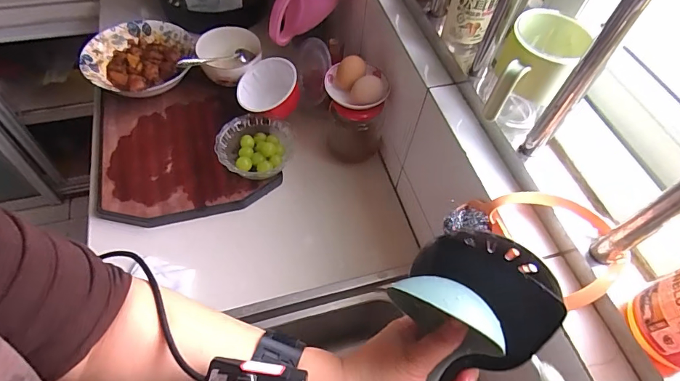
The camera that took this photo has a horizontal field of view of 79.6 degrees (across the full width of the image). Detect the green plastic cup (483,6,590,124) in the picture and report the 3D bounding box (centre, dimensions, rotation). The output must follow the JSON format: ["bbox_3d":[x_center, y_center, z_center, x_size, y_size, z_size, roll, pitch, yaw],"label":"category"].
[{"bbox_3d":[0.201,-0.130,0.421,0.068,0.074,0.108,33,61,16],"label":"green plastic cup"}]

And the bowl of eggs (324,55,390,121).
[{"bbox_3d":[0.027,-0.161,0.647,0.099,0.062,0.082,1,57,-4],"label":"bowl of eggs"}]

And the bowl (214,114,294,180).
[{"bbox_3d":[-0.143,-0.073,0.697,0.123,0.057,0.121,2,57,-3],"label":"bowl"}]

